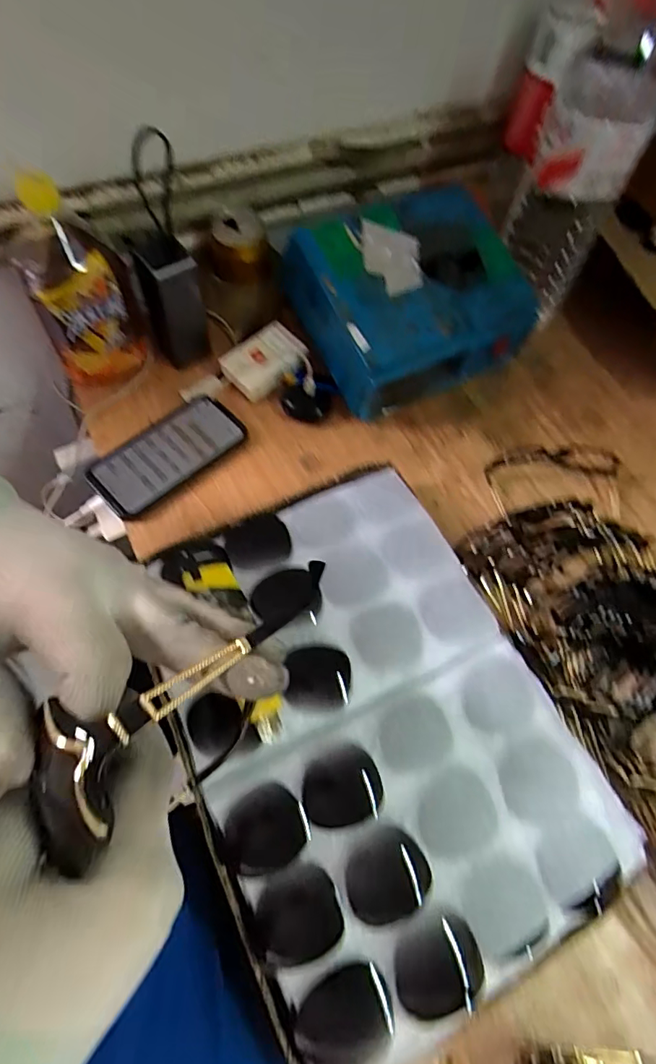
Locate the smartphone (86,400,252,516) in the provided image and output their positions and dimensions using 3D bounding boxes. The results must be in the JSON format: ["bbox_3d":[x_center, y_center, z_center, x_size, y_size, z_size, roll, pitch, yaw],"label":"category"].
[{"bbox_3d":[-0.171,-0.084,0.535,0.162,0.011,0.072,-38,73,-19],"label":"smartphone"}]

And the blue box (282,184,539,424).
[{"bbox_3d":[0.091,-0.263,0.577,0.234,0.125,0.195,-26,68,-16],"label":"blue box"}]

